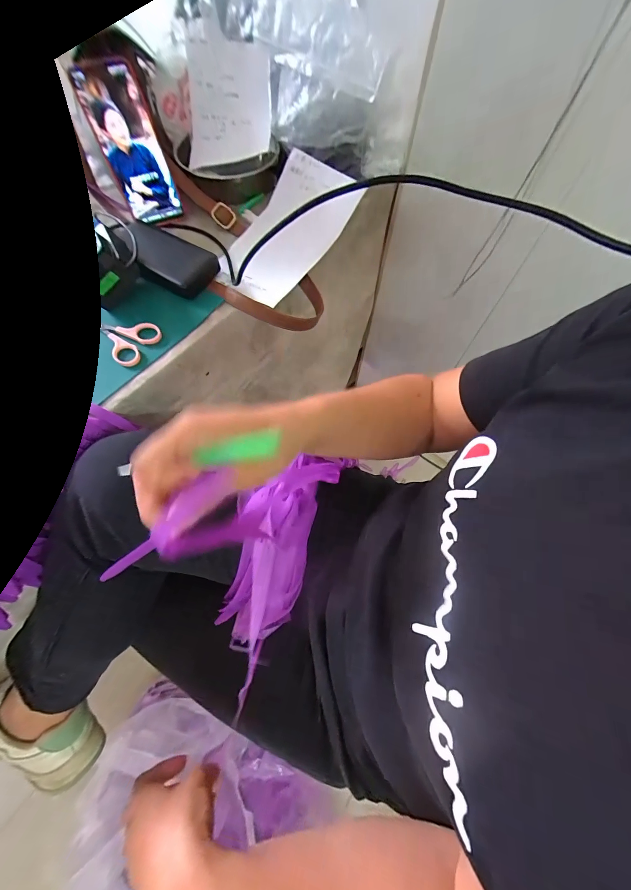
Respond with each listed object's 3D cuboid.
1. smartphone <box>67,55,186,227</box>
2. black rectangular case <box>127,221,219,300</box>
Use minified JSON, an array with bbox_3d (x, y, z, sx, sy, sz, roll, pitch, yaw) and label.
[{"bbox_3d":[-0.242,-0.391,0.423,0.073,0.158,0.013,-25,40,-12],"label":"smartphone"},{"bbox_3d":[-0.206,-0.254,0.430,0.152,0.020,0.071,31,69,12],"label":"black rectangular case"}]

